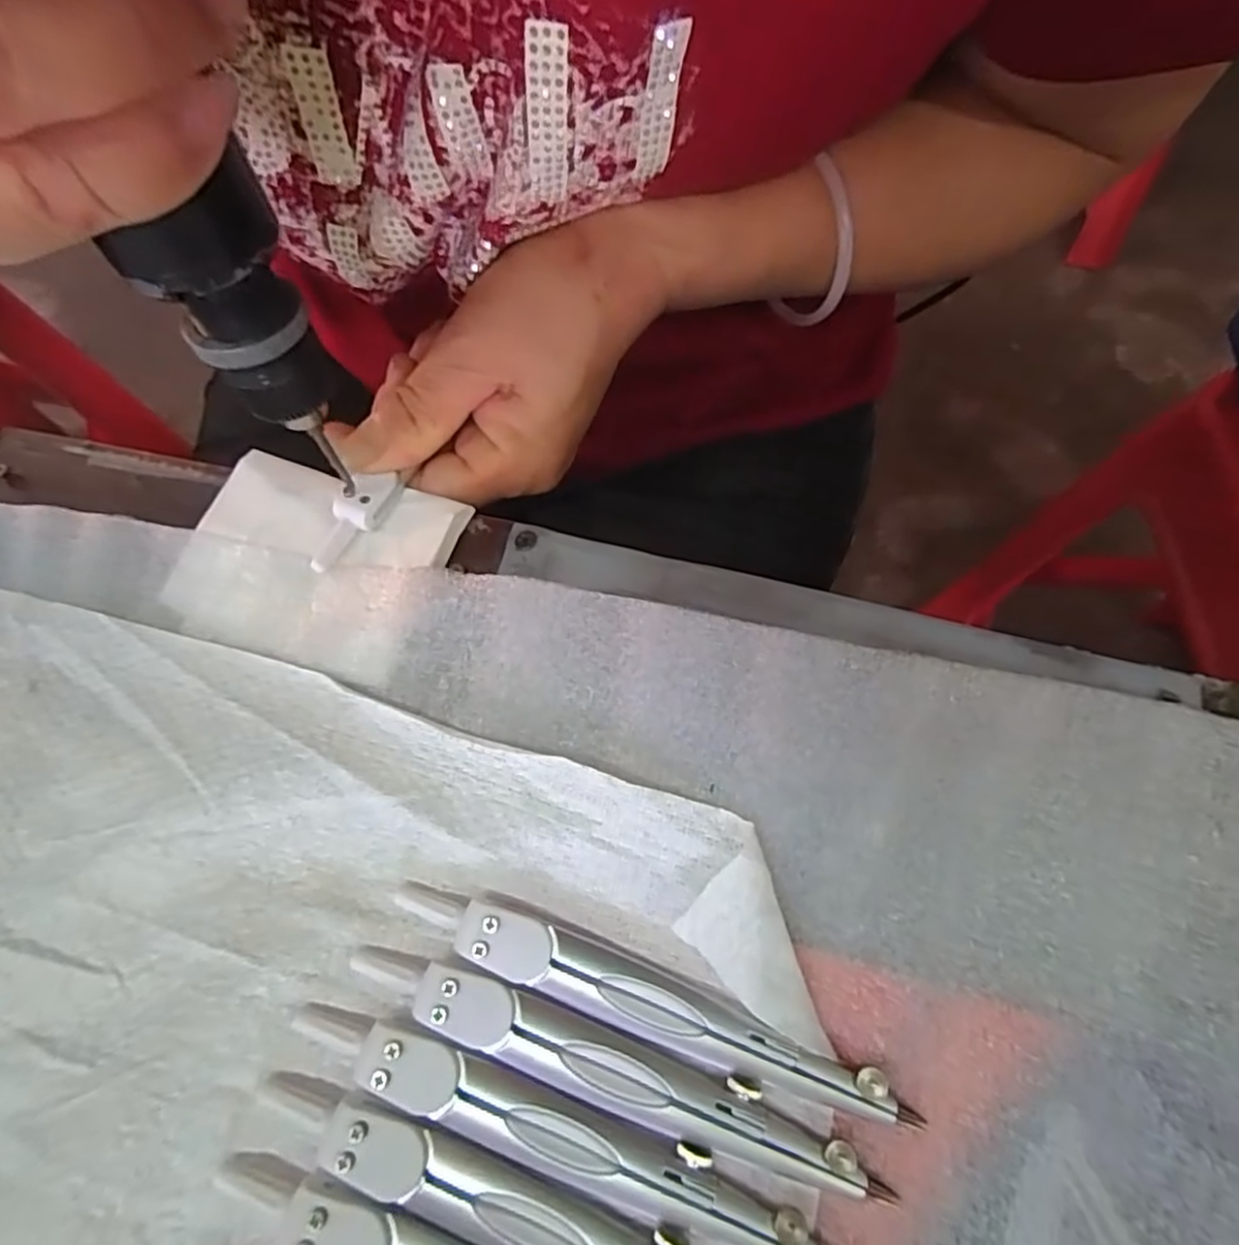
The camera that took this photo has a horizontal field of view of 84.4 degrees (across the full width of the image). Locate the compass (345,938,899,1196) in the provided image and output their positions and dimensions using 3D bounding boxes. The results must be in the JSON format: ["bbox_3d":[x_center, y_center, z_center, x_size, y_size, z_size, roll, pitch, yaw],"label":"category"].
[{"bbox_3d":[-0.004,0.101,0.156,0.127,0.007,0.015,17,67,10],"label":"compass"}]

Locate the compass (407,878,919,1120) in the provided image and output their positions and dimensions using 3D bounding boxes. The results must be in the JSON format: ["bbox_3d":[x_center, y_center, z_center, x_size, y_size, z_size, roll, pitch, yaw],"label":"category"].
[{"bbox_3d":[0.005,0.089,0.161,0.127,0.006,0.014,19,67,11],"label":"compass"}]

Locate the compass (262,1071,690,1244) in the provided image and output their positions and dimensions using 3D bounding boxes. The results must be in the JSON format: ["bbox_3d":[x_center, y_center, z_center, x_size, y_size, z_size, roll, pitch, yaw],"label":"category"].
[{"bbox_3d":[-0.023,0.126,0.146,0.124,0.005,0.015,16,67,10],"label":"compass"}]

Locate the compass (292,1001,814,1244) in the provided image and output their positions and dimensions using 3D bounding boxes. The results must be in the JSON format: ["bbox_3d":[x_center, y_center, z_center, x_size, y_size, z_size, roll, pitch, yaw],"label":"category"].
[{"bbox_3d":[-0.017,0.112,0.152,0.125,0.006,0.016,14,66,9],"label":"compass"}]

